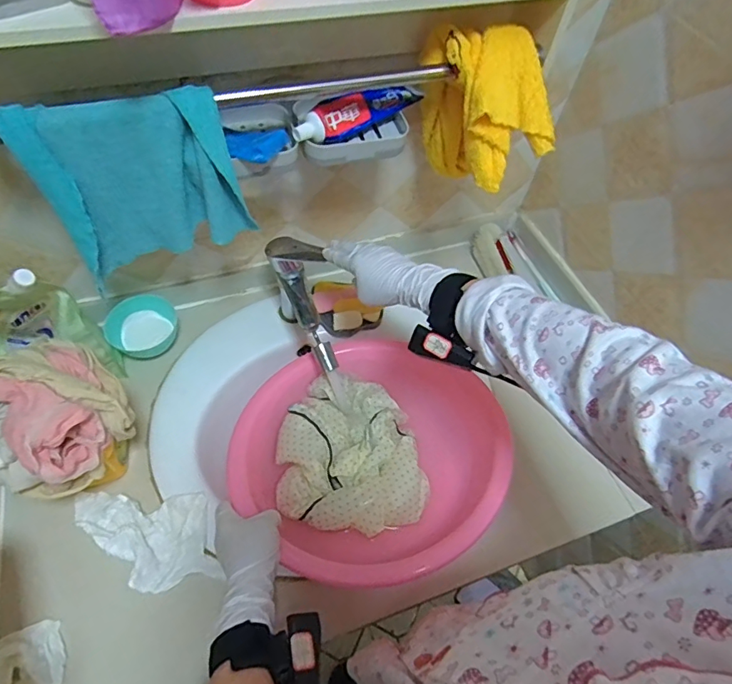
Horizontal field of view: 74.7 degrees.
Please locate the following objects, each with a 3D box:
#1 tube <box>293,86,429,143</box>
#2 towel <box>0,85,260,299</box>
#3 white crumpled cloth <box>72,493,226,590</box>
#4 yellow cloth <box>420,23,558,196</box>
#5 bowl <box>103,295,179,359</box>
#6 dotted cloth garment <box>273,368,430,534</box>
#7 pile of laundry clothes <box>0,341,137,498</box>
[{"bbox_3d":[-0.007,-0.273,0.565,0.181,0.033,0.040,-30,64,-22],"label":"tube"},{"bbox_3d":[-0.234,-0.156,0.513,0.197,0.187,0.046,-13,59,-13],"label":"towel"},{"bbox_3d":[-0.274,0.242,0.589,0.182,0.020,0.110,2,57,-4],"label":"white crumpled cloth"},{"bbox_3d":[0.137,-0.265,0.572,0.094,0.167,0.166,-21,61,-18],"label":"yellow cloth"},{"bbox_3d":[-0.347,-0.022,0.751,0.100,0.044,0.093,2,57,-3],"label":"bowl"},{"bbox_3d":[-0.024,0.142,0.639,0.181,0.059,0.212,-7,58,-9],"label":"dotted cloth garment"},{"bbox_3d":[-0.348,0.078,0.525,0.155,0.100,0.145,2,57,-3],"label":"pile of laundry clothes"}]

